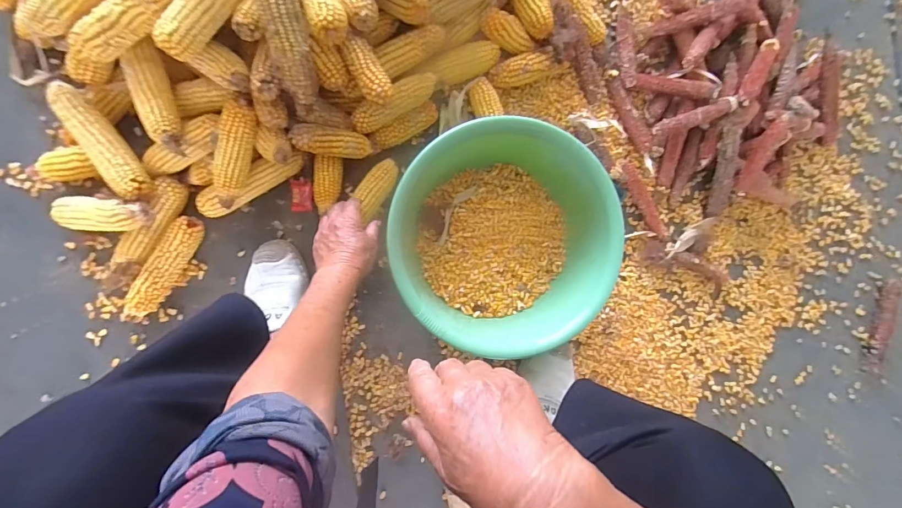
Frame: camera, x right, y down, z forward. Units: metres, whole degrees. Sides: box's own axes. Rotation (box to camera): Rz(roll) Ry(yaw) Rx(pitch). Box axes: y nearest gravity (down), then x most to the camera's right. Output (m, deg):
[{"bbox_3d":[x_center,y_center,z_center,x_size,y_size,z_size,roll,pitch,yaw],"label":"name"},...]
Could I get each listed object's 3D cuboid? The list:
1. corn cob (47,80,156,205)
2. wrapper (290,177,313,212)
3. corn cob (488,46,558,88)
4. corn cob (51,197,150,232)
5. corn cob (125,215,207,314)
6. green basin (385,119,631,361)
[{"bbox_3d":[-0.499,-0.155,0.581,0.050,0.054,0.178,-39,95,-6],"label":"corn cob"},{"bbox_3d":[-0.249,-0.098,0.674,0.037,0.018,0.052,0,92,-8],"label":"wrapper"},{"bbox_3d":[0.120,-0.315,0.702,0.117,0.040,0.049,-17,94,-7],"label":"corn cob"},{"bbox_3d":[-0.516,-0.057,0.597,0.153,0.043,0.049,2,91,14],"label":"corn cob"},{"bbox_3d":[-0.445,0.022,0.634,0.053,0.050,0.170,34,87,-7],"label":"corn cob"},{"bbox_3d":[0.078,-0.029,0.650,0.336,0.136,0.331,0,92,-8],"label":"green basin"}]

